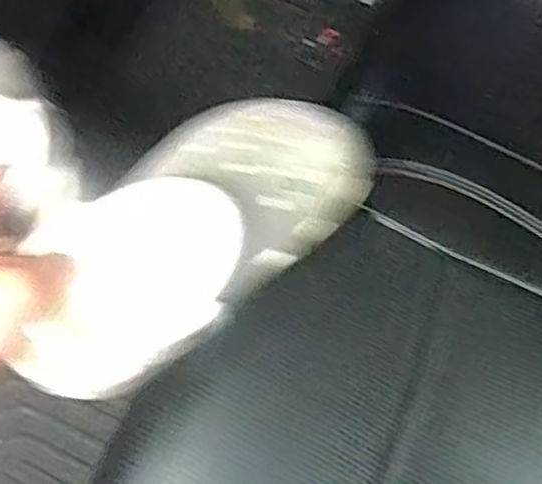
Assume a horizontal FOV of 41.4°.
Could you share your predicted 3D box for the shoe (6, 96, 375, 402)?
[{"bbox_3d":[-0.052,-0.010,0.430,0.116,0.068,0.234,43,67,16],"label":"shoe"}]

